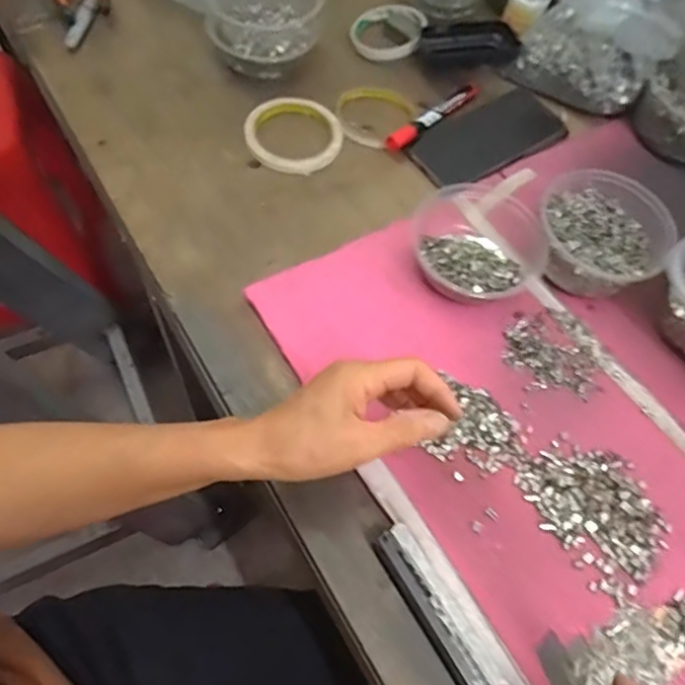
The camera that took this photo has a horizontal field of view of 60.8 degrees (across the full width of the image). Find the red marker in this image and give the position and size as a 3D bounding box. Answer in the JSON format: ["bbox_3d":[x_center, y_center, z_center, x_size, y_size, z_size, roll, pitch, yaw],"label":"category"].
[{"bbox_3d":[0.100,-0.240,0.613,0.018,0.015,0.145,42,68,17],"label":"red marker"}]

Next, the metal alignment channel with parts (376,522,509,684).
[{"bbox_3d":[0.067,0.193,0.375,0.036,0.030,0.149,-26,67,-16],"label":"metal alignment channel with parts"}]

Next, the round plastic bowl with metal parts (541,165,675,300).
[{"bbox_3d":[0.221,-0.092,0.508,0.104,0.065,0.103,1,63,-3],"label":"round plastic bowl with metal parts"}]

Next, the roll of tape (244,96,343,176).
[{"bbox_3d":[-0.049,-0.212,0.590,0.096,0.009,0.099,1,63,-3],"label":"roll of tape"}]

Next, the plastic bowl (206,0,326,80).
[{"bbox_3d":[-0.080,-0.341,0.616,0.118,0.073,0.095,-17,65,-13],"label":"plastic bowl"}]

